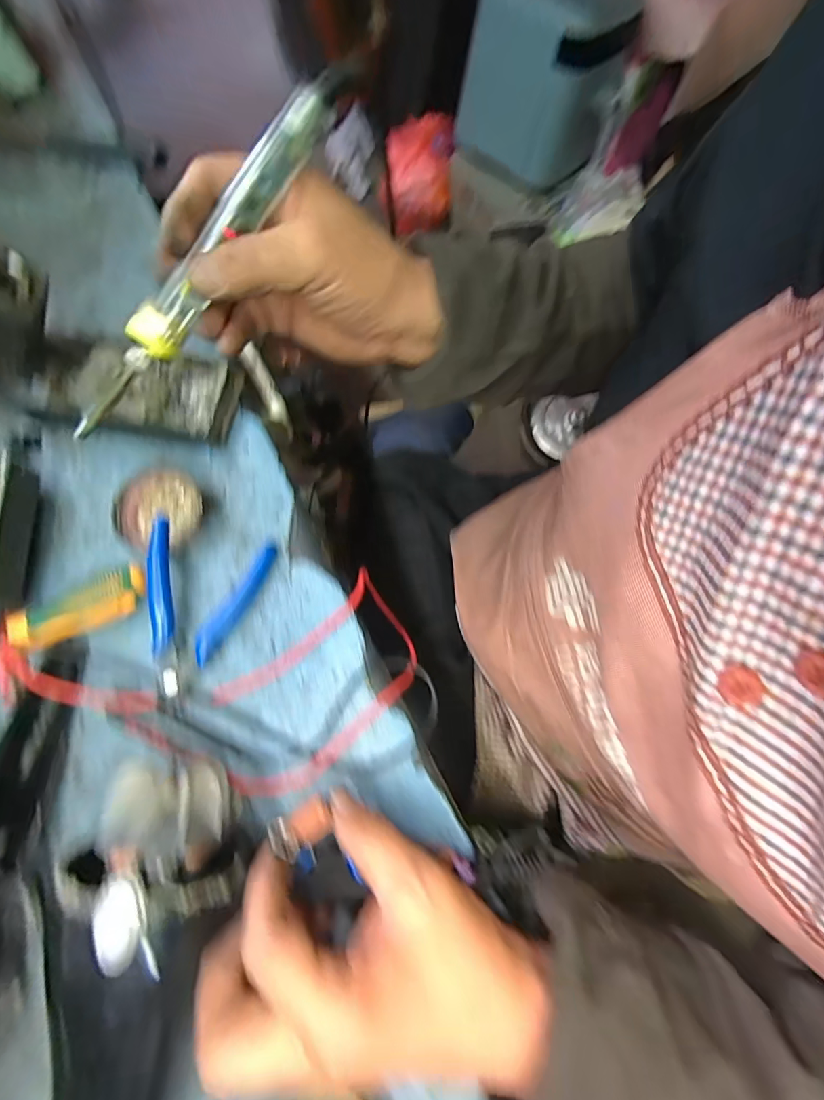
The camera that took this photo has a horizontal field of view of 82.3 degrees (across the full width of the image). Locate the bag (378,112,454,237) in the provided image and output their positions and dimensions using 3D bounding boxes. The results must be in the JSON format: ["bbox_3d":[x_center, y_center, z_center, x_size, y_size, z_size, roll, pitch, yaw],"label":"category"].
[{"bbox_3d":[0.011,-1.092,1.376,0.206,0.227,0.144,-6,72,2],"label":"bag"}]

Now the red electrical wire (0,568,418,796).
[{"bbox_3d":[-0.130,0.090,0.295,0.265,0.027,0.126,-10,72,-1],"label":"red electrical wire"}]

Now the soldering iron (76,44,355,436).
[{"bbox_3d":[-0.109,-0.147,0.244,0.218,0.022,0.024,-46,75,10],"label":"soldering iron"}]

